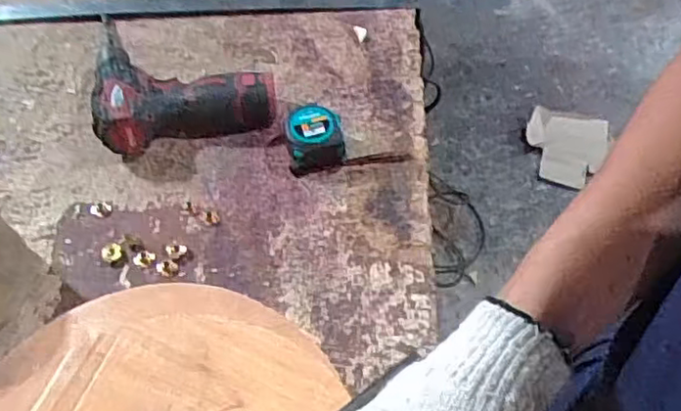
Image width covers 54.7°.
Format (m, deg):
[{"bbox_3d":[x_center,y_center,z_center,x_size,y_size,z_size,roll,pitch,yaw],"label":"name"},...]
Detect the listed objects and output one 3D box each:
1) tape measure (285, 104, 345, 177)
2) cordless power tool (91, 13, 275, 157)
[{"bbox_3d":[-0.028,-0.073,0.707,0.061,0.043,0.061,-10,57,-4],"label":"tape measure"},{"bbox_3d":[-0.190,-0.171,0.765,0.192,0.053,0.214,-13,57,-6],"label":"cordless power tool"}]

